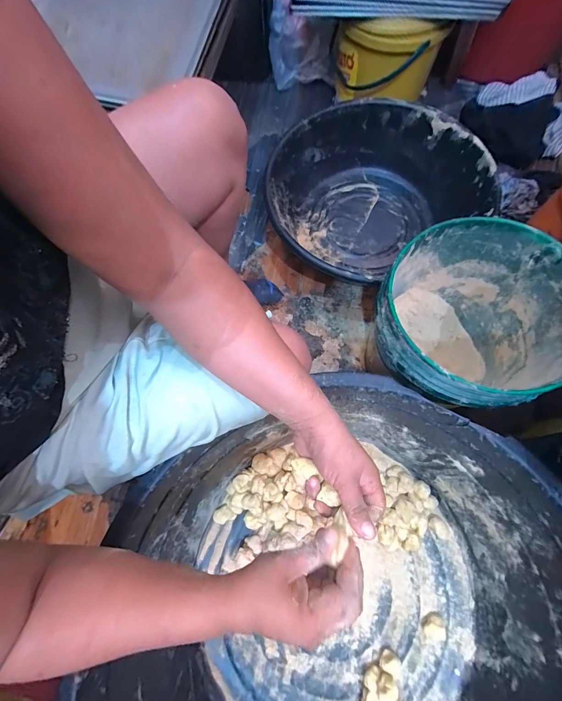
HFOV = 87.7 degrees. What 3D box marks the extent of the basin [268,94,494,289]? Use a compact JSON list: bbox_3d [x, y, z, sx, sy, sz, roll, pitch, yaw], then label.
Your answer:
[{"bbox_3d":[0.197,-0.417,0.781,0.497,0.199,0.464,0,71,1],"label":"basin"}]

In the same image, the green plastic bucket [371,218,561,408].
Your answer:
[{"bbox_3d":[0.308,-0.035,0.546,0.284,0.283,0.270,0,71,1],"label":"green plastic bucket"}]

